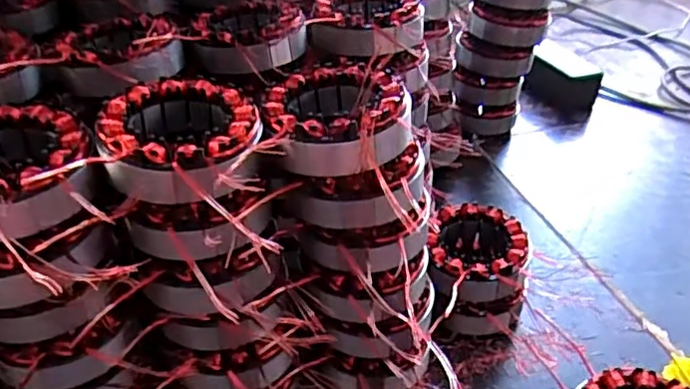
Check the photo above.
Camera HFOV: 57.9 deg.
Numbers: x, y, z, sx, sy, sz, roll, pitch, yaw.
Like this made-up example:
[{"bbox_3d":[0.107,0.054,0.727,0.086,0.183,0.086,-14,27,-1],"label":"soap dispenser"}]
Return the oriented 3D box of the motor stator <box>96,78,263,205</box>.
[{"bbox_3d":[-0.089,-0.027,0.343,0.085,0.032,0.100,-2,37,-6],"label":"motor stator"}]

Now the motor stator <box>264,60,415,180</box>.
[{"bbox_3d":[-0.005,-0.045,0.366,0.078,0.031,0.093,-1,37,-5],"label":"motor stator"}]

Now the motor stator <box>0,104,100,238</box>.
[{"bbox_3d":[-0.175,-0.005,0.325,0.085,0.042,0.094,-21,43,-28],"label":"motor stator"}]

